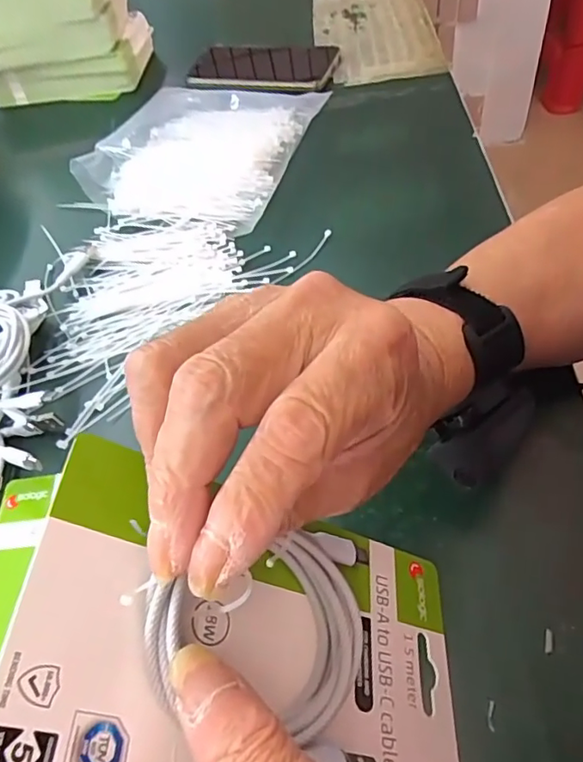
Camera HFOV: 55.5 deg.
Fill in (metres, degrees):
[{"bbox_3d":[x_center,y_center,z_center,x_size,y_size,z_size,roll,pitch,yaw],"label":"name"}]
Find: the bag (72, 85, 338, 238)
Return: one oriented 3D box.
[{"bbox_3d":[-0.078,-0.220,0.516,0.166,0.031,0.196,14,58,18],"label":"bag"}]

